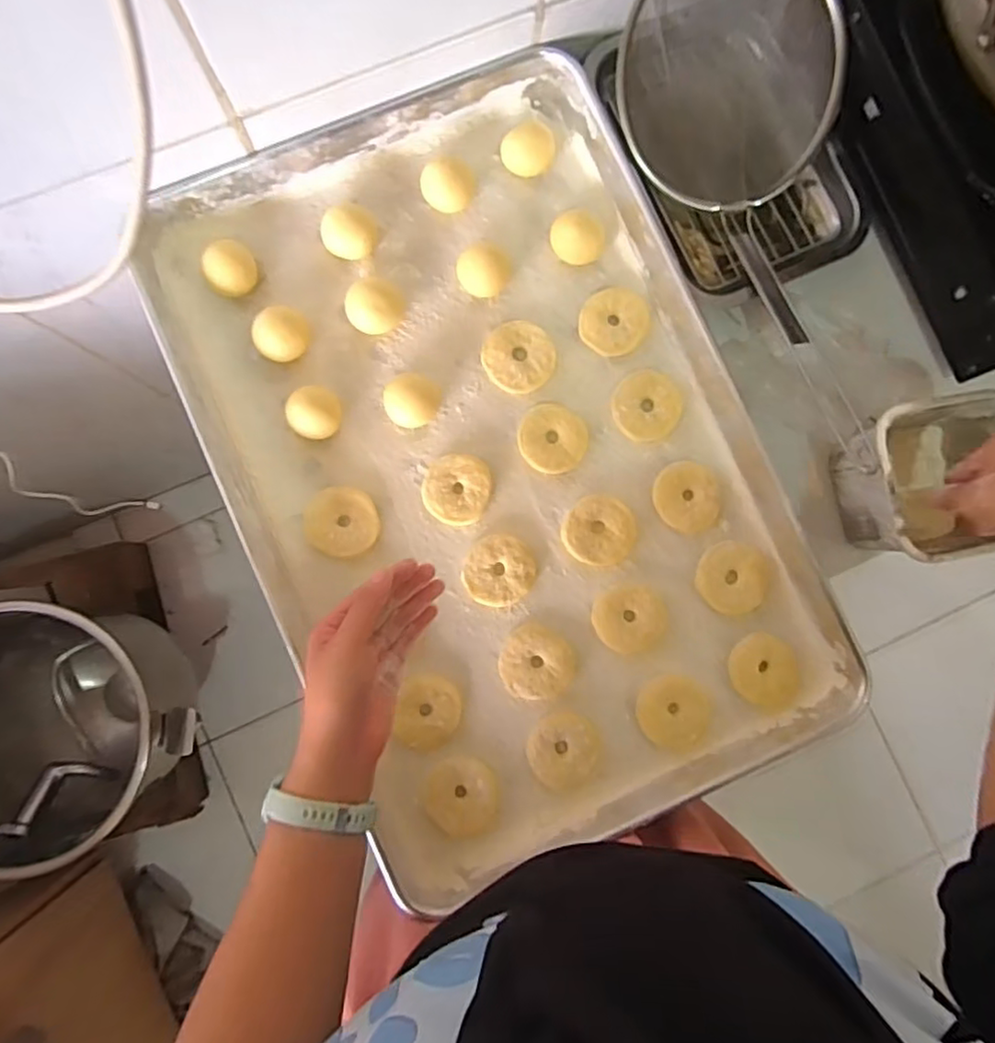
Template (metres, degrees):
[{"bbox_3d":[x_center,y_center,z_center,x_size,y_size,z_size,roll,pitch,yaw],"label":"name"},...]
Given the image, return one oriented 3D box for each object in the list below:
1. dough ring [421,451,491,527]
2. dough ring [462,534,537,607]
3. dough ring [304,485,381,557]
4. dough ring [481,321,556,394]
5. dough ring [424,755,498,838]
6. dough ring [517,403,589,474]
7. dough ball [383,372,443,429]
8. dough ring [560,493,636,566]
[{"bbox_3d":[-0.034,-0.027,0.535,0.055,0.013,0.058,0,85,-3],"label":"dough ring"},{"bbox_3d":[0.002,0.042,0.536,0.061,0.011,0.058,0,85,-3],"label":"dough ring"},{"bbox_3d":[-0.129,0.000,0.527,0.060,0.016,0.056,0,85,-3],"label":"dough ring"},{"bbox_3d":[0.018,-0.143,0.548,0.062,0.010,0.059,0,85,-3],"label":"dough ring"},{"bbox_3d":[-0.029,0.223,0.516,0.057,0.013,0.063,-2,85,-3],"label":"dough ring"},{"bbox_3d":[0.047,-0.070,0.539,0.056,0.011,0.056,0,85,-3],"label":"dough ring"},{"bbox_3d":[-0.070,-0.101,0.533,0.047,0.025,0.043,0,85,-3],"label":"dough ball"},{"bbox_3d":[0.086,0.007,0.539,0.061,0.006,0.058,0,85,-3],"label":"dough ring"}]

